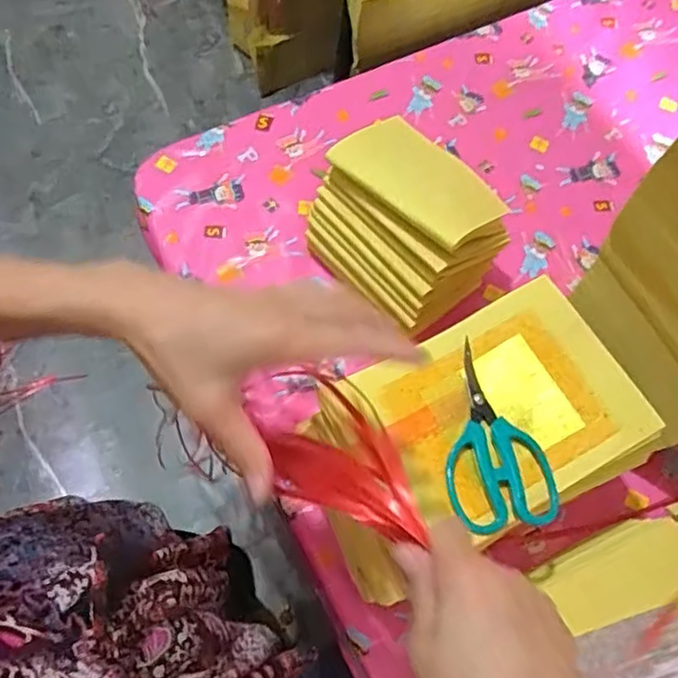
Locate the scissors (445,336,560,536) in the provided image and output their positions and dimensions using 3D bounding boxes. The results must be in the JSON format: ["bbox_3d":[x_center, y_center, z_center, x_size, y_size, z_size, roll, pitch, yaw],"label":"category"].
[{"bbox_3d":[0.119,0.077,0.514,0.081,0.009,0.146,-8,69,-6],"label":"scissors"}]

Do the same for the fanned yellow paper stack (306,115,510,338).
[{"bbox_3d":[0.064,-0.112,0.647,0.132,0.133,0.171,-39,75,-16],"label":"fanned yellow paper stack"}]

